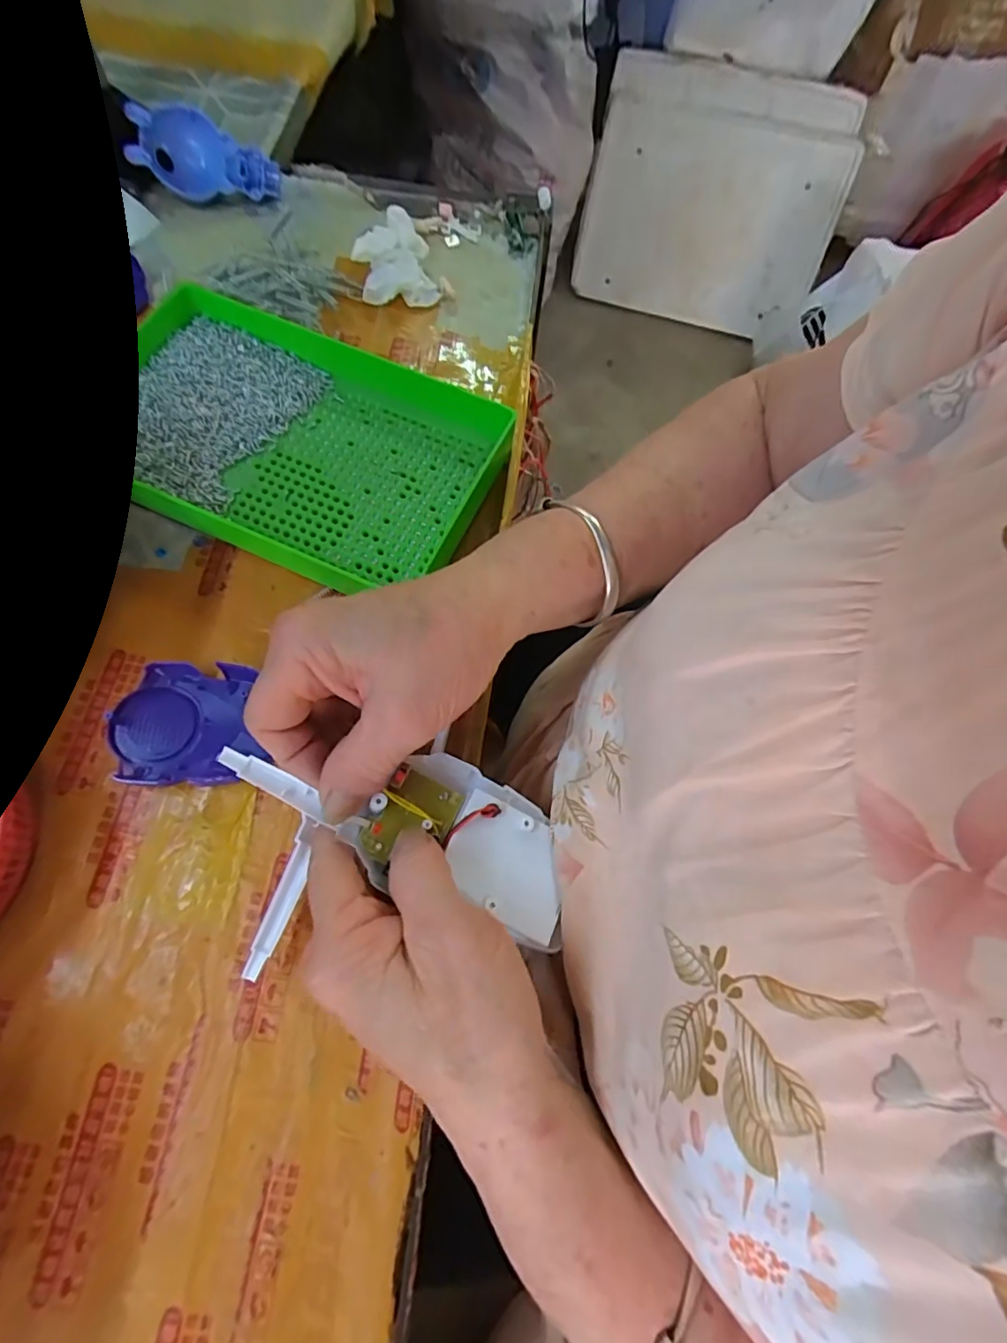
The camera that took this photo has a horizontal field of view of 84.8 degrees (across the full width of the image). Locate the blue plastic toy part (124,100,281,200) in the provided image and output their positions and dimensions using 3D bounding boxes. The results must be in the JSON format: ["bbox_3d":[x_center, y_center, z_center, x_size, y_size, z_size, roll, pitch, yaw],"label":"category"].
[{"bbox_3d":[-0.229,-0.395,0.426,0.103,0.038,0.046,4,69,-17],"label":"blue plastic toy part"}]

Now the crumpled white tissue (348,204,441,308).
[{"bbox_3d":[-0.084,-0.313,0.419,0.055,0.024,0.072,-13,70,-9],"label":"crumpled white tissue"}]

